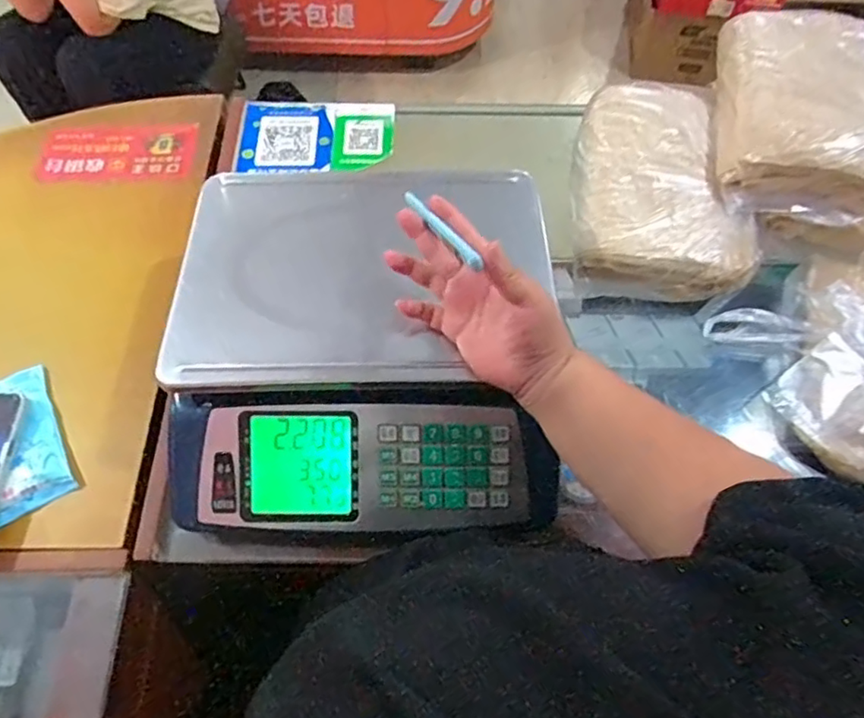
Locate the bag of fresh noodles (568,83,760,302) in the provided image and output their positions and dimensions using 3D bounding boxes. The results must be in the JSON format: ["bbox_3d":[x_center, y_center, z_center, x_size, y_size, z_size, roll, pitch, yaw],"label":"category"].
[{"bbox_3d":[0.269,-0.209,0.710,0.197,0.047,0.286,3,64,1],"label":"bag of fresh noodles"}]

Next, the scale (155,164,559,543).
[{"bbox_3d":[-0.060,-0.026,0.550,0.333,0.110,0.349,1,64,0],"label":"scale"}]

